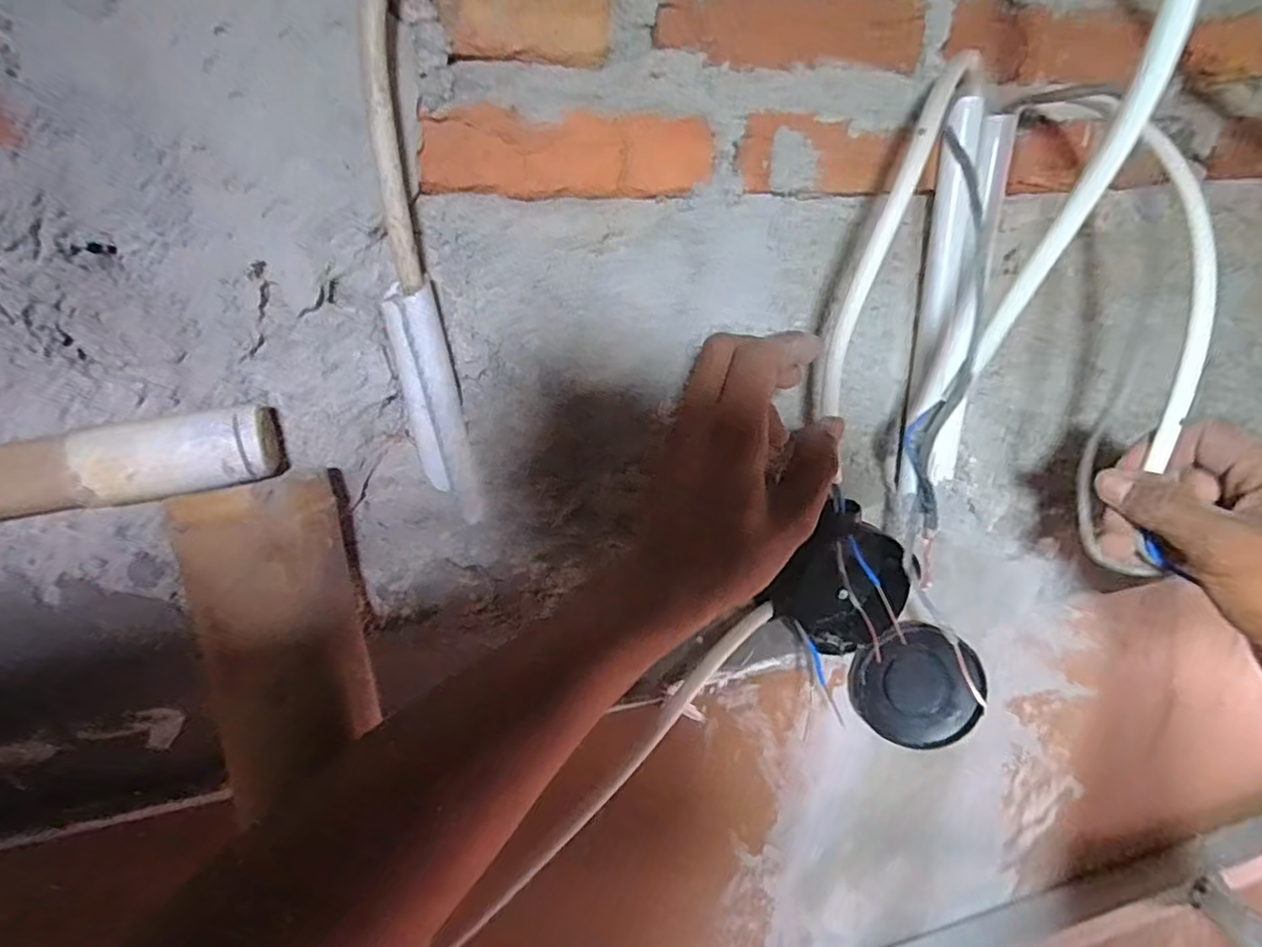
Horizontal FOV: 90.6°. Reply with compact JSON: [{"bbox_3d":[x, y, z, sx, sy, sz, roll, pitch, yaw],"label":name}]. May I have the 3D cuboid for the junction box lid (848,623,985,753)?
[{"bbox_3d":[0.197,0.147,0.430,0.084,0.082,0.009,29,6,10],"label":"junction box lid"}]

